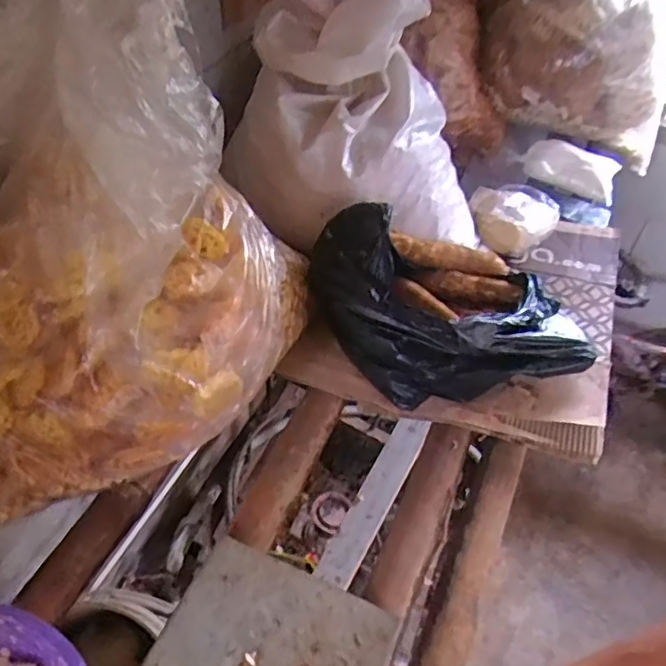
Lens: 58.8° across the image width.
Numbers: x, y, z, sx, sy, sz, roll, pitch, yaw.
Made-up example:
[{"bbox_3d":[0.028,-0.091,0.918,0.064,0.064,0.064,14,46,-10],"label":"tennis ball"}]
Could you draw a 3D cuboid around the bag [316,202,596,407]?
[{"bbox_3d":[0.143,-0.042,0.766,0.314,0.139,0.244,-10,50,-13],"label":"bag"}]

